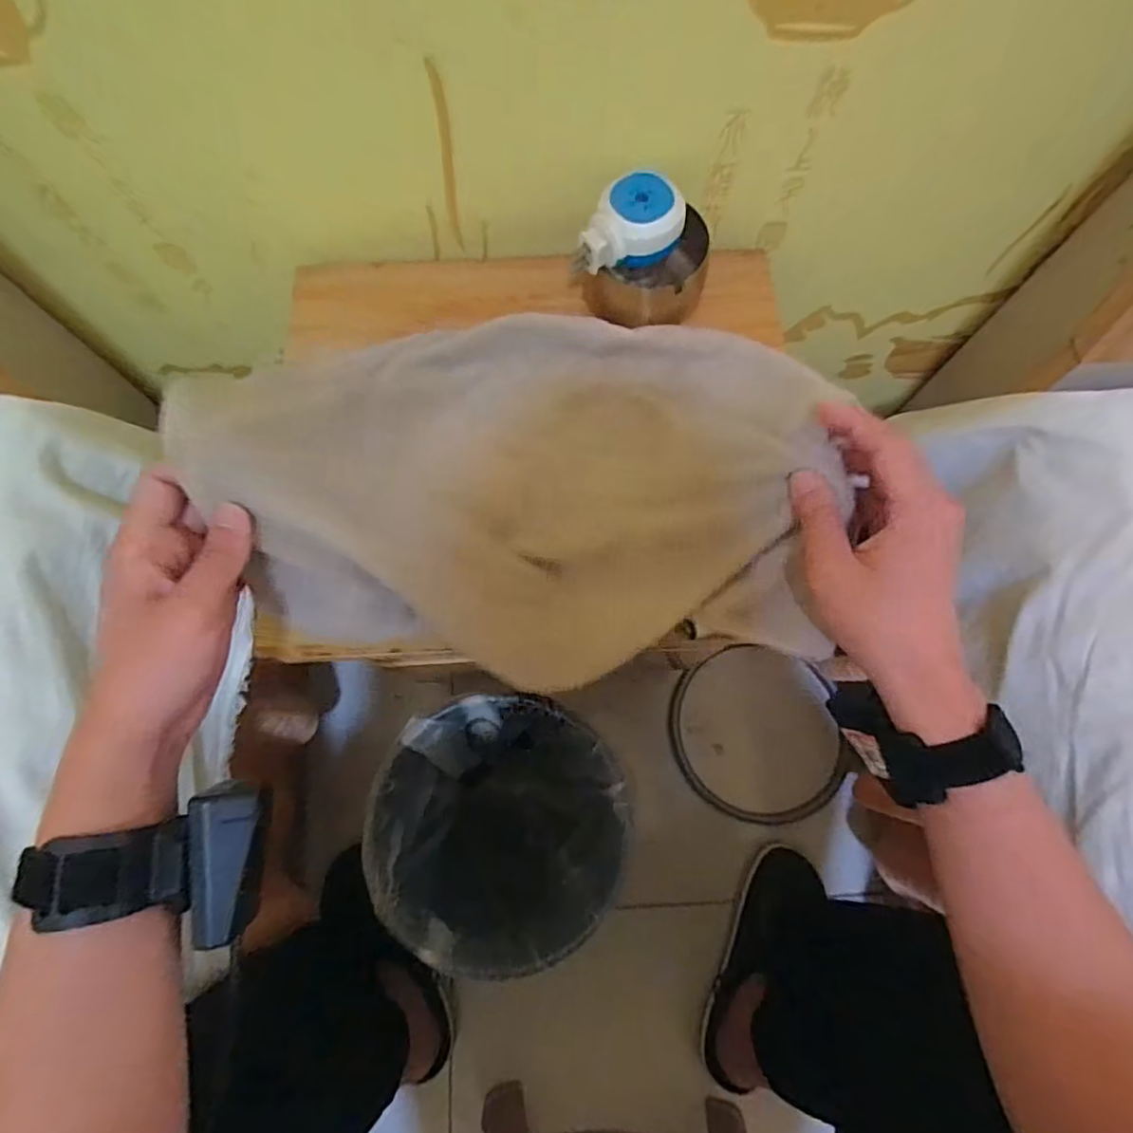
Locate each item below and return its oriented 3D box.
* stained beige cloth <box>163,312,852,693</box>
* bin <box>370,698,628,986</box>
[{"bbox_3d":[-0.014,-0.070,0.373,0.372,0.150,0.275,-10,77,-2],"label":"stained beige cloth"},{"bbox_3d":[-0.063,0.277,0.677,0.240,0.262,0.234,5,73,2],"label":"bin"}]

